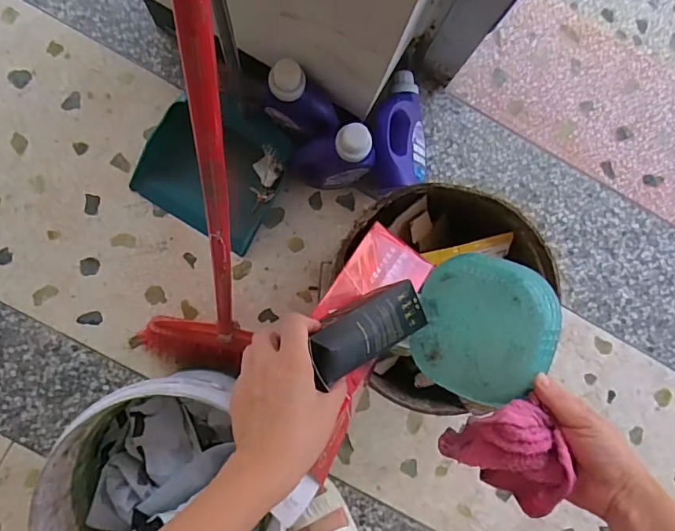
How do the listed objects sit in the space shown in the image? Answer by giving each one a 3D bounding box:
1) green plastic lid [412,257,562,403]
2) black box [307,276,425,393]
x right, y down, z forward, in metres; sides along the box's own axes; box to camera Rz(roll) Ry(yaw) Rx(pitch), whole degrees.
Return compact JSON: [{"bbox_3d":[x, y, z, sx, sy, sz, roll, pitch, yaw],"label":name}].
[{"bbox_3d":[0.141,0.060,0.484,0.127,0.025,0.130,-1,88,36],"label":"green plastic lid"},{"bbox_3d":[0.023,0.060,0.464,0.153,0.039,0.053,-26,91,-46],"label":"black box"}]

